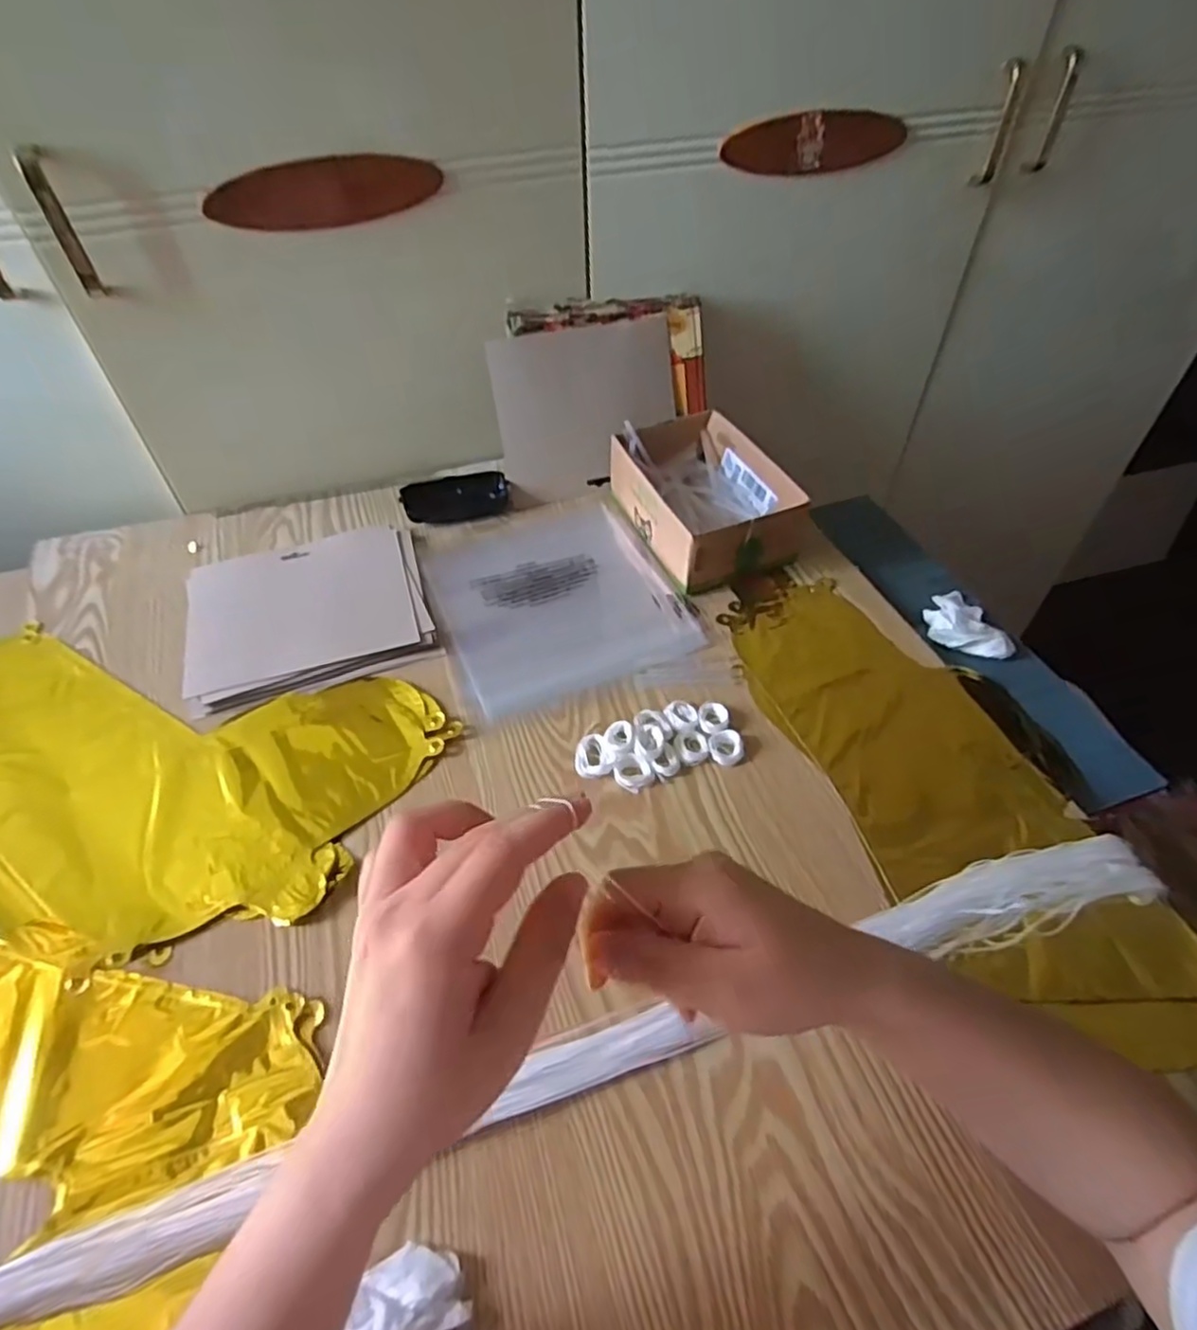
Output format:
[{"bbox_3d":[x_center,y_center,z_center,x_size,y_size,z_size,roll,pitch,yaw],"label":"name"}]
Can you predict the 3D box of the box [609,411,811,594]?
[{"bbox_3d":[0.102,-0.165,0.678,0.131,0.068,0.194,-17,52,-13],"label":"box"}]

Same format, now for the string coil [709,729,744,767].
[{"bbox_3d":[0.097,0.063,0.525,0.026,0.010,0.027,0,50,0],"label":"string coil"}]

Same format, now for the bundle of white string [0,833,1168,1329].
[{"bbox_3d":[-0.031,0.222,0.377,0.810,0.023,0.046,-14,51,-11],"label":"bundle of white string"}]

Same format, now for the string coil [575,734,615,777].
[{"bbox_3d":[-0.003,0.067,0.523,0.028,0.008,0.037,-1,50,-1],"label":"string coil"}]

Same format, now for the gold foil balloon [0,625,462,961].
[{"bbox_3d":[-0.353,0.078,0.509,0.430,0.014,0.229,9,50,7],"label":"gold foil balloon"}]

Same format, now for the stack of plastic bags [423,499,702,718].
[{"bbox_3d":[-0.039,-0.066,0.645,0.207,0.009,0.230,-19,52,-15],"label":"stack of plastic bags"}]

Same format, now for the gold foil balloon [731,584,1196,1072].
[{"bbox_3d":[0.247,0.080,0.505,0.157,0.012,0.408,-16,52,-12],"label":"gold foil balloon"}]

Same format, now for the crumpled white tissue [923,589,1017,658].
[{"bbox_3d":[0.322,-0.039,0.619,0.062,0.022,0.085,-11,51,-9],"label":"crumpled white tissue"}]

